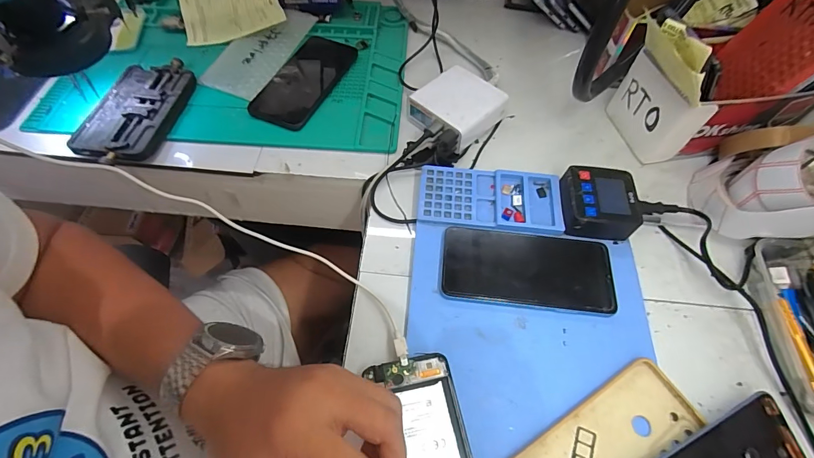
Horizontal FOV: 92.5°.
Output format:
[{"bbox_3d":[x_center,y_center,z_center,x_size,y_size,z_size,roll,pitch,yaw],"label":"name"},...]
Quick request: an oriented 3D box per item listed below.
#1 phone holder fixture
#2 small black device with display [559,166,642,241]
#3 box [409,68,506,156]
[{"bbox_3d":[-0.327,-0.149,0.471,0.098,0.026,0.158,5,59,1],"label":"phone holder fixture"},{"bbox_3d":[0.197,-0.026,0.411,0.077,0.039,0.069,4,59,0],"label":"small black device with display"},{"bbox_3d":[0.057,-0.145,0.469,0.087,0.044,0.095,41,66,20],"label":"box"}]

